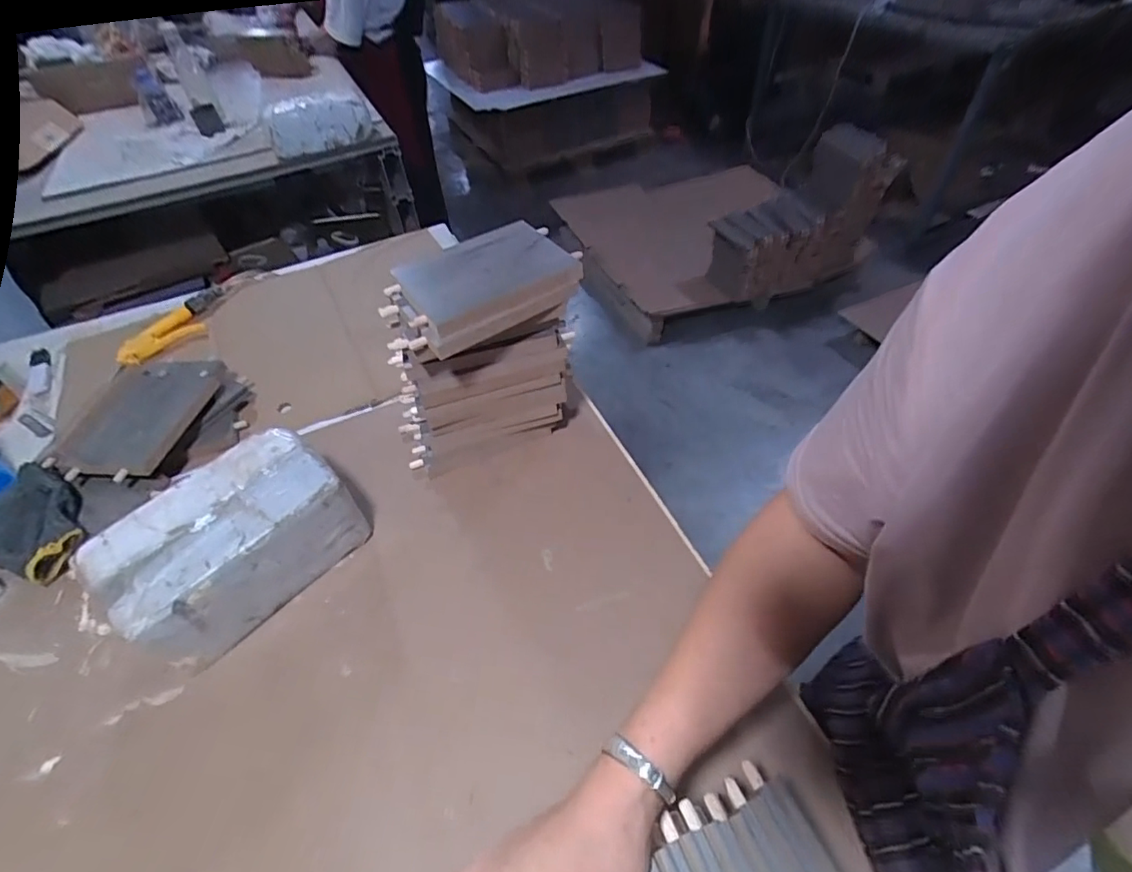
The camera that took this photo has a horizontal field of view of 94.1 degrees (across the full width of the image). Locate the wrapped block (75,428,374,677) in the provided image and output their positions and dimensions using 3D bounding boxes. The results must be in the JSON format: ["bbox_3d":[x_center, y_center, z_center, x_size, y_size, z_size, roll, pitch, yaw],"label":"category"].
[{"bbox_3d":[-0.316,0.104,0.513,0.123,0.106,0.205,31,58,29],"label":"wrapped block"}]

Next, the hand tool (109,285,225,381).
[{"bbox_3d":[-0.626,-0.173,0.849,0.087,0.016,0.199,21,54,23],"label":"hand tool"}]

